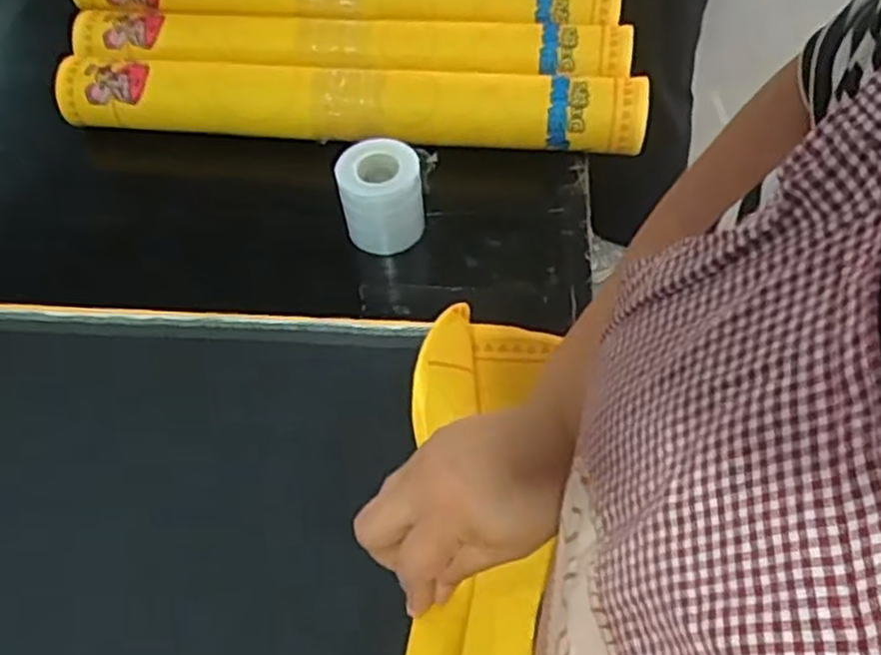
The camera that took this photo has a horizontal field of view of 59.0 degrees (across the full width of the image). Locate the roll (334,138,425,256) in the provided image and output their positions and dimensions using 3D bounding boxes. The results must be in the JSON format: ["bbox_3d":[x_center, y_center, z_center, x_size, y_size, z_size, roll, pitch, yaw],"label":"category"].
[{"bbox_3d":[-0.045,-0.101,0.604,0.060,0.069,0.055,-2,57,3],"label":"roll"}]

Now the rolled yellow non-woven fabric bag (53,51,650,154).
[{"bbox_3d":[-0.085,-0.202,0.682,0.508,0.058,0.071,5,58,7],"label":"rolled yellow non-woven fabric bag"}]

